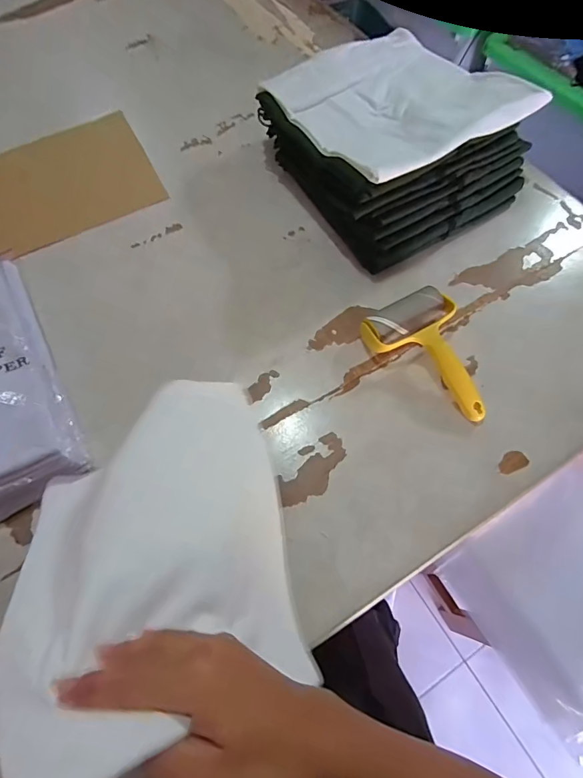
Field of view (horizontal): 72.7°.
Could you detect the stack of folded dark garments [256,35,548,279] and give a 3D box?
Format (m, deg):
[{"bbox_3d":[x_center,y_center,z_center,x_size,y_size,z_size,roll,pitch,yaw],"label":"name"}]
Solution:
[{"bbox_3d":[0.150,-0.377,0.593,0.277,0.139,0.325,-30,68,-10],"label":"stack of folded dark garments"}]

